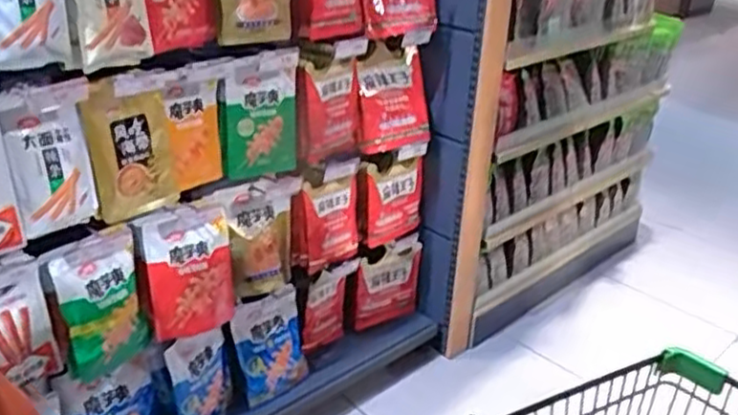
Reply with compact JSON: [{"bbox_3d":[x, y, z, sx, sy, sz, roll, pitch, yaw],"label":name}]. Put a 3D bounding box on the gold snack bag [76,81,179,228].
[{"bbox_3d":[-0.461,-0.103,1.395,0.038,0.267,0.171,21,30,34],"label":"gold snack bag"}]

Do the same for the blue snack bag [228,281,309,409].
[{"bbox_3d":[-0.245,0.346,1.784,0.179,0.273,0.051,-19,17,-28],"label":"blue snack bag"}]

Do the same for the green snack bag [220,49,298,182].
[{"bbox_3d":[-0.238,-0.200,1.568,0.166,0.279,0.045,-7,26,-21],"label":"green snack bag"}]

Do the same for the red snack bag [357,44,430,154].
[{"bbox_3d":[0.061,-0.281,1.859,0.198,0.251,0.048,-14,7,-19],"label":"red snack bag"}]

